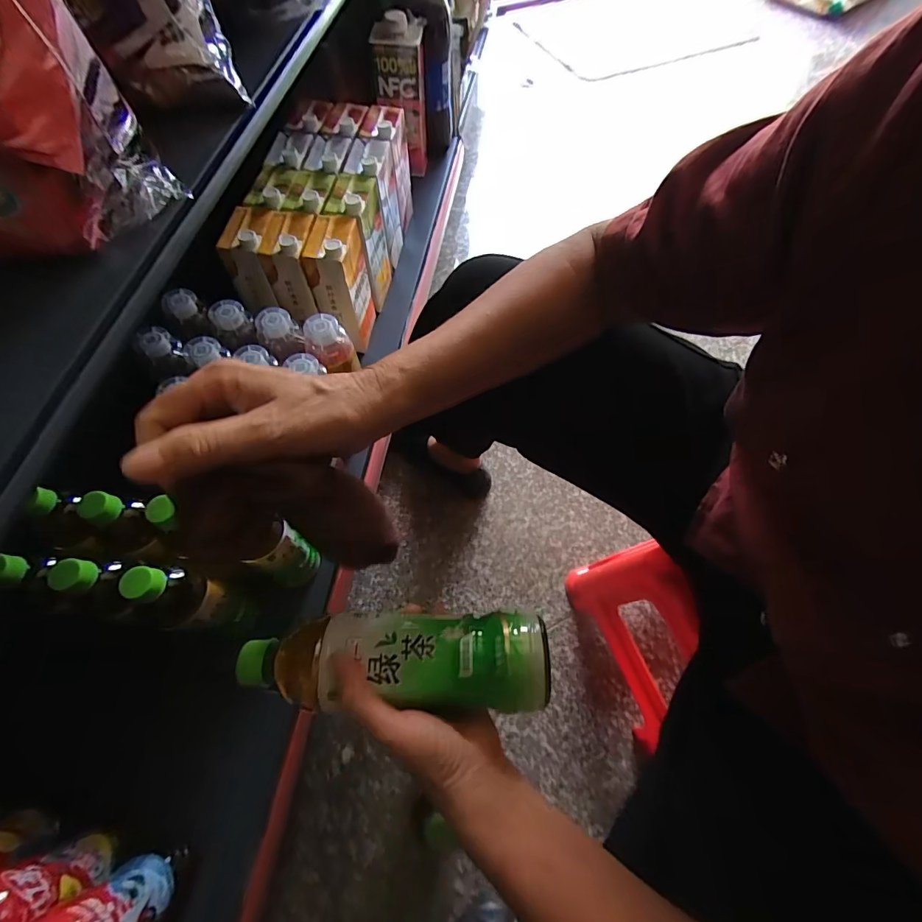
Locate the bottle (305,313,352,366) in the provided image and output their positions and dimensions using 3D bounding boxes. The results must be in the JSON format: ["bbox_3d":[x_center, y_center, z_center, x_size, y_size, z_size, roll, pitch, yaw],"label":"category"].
[{"bbox_3d":[-0.182,-0.164,0.597,0.056,0.055,0.052,1,64,-2],"label":"bottle"}]

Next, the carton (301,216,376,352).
[{"bbox_3d":[-0.193,-0.285,0.712,0.072,0.192,0.103,9,64,1],"label":"carton"}]

